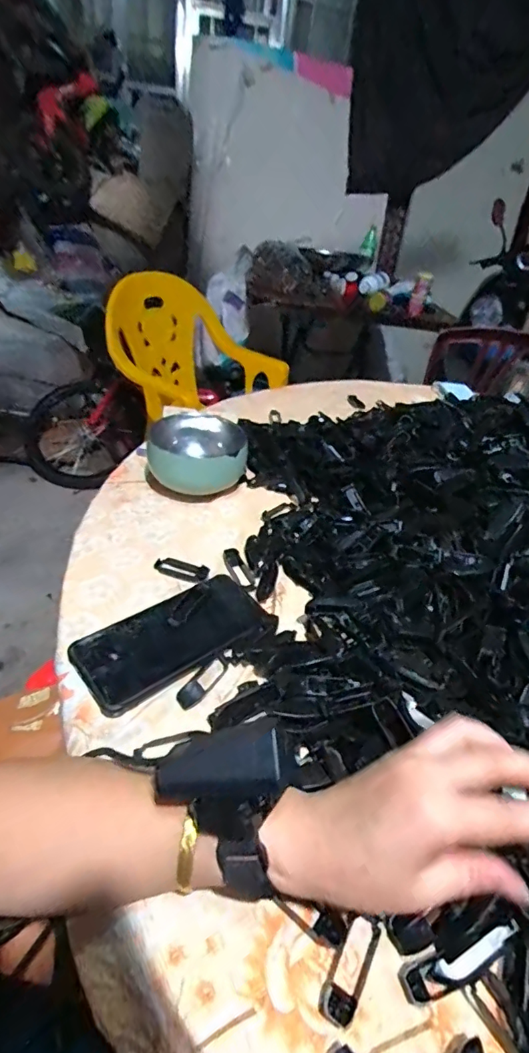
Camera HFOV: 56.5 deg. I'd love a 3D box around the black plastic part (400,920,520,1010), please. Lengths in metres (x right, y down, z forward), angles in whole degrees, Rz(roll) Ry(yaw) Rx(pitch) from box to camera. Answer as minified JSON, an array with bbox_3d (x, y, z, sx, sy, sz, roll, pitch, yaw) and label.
[{"bbox_3d":[0.109,0.240,0.271,0.070,0.012,0.016,-24,42,-5],"label":"black plastic part"}]

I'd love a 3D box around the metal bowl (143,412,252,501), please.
[{"bbox_3d":[-0.085,-0.091,0.628,0.116,0.070,0.123,0,37,-10],"label":"metal bowl"}]

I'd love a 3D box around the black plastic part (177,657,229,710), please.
[{"bbox_3d":[-0.048,0.125,0.399,0.017,0.009,0.054,26,40,24],"label":"black plastic part"}]

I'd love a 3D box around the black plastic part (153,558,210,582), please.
[{"bbox_3d":[-0.084,0.044,0.498,0.056,0.008,0.022,15,37,11],"label":"black plastic part"}]

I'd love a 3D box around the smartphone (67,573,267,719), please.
[{"bbox_3d":[-0.077,0.092,0.425,0.161,0.007,0.076,-23,46,-35],"label":"smartphone"}]

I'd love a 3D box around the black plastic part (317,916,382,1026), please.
[{"bbox_3d":[0.048,0.243,0.270,0.020,0.012,0.050,26,40,24],"label":"black plastic part"}]

